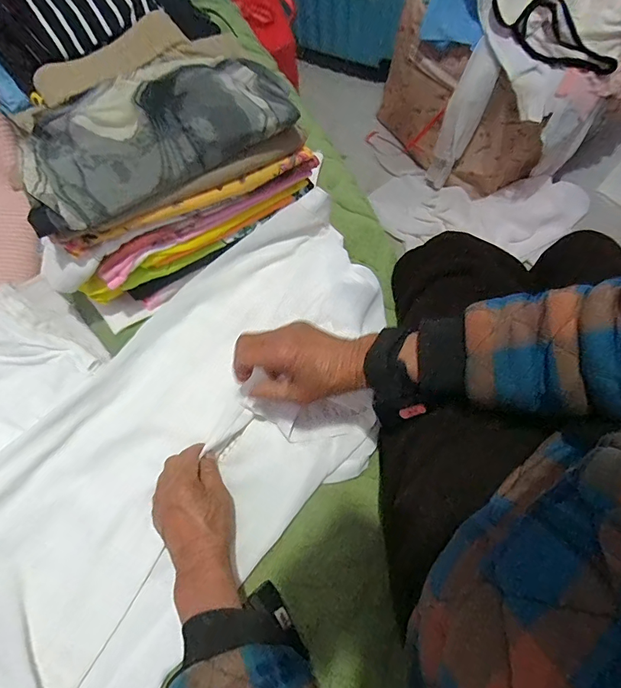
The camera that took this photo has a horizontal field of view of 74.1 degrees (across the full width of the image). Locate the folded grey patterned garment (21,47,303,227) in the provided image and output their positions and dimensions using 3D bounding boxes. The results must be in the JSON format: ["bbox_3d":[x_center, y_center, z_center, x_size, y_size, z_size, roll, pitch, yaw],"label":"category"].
[{"bbox_3d":[-0.150,-0.213,0.396,0.256,0.039,0.132,-29,71,-9],"label":"folded grey patterned garment"}]

